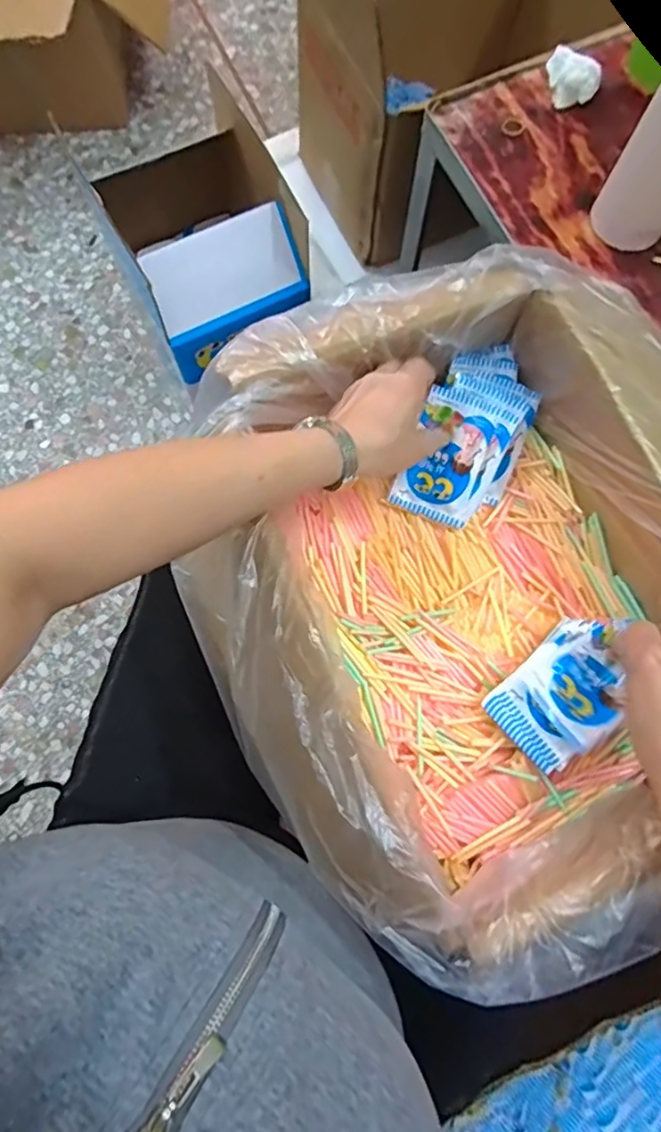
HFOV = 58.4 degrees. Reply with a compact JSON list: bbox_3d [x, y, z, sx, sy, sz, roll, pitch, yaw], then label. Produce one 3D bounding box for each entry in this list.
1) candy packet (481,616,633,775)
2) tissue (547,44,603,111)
[{"bbox_3d":[0.188,0.092,0.459,0.120,0.039,0.071,-41,82,-10],"label":"candy packet"},{"bbox_3d":[0.237,-0.480,0.580,0.050,0.025,0.060,15,77,2],"label":"tissue"}]

